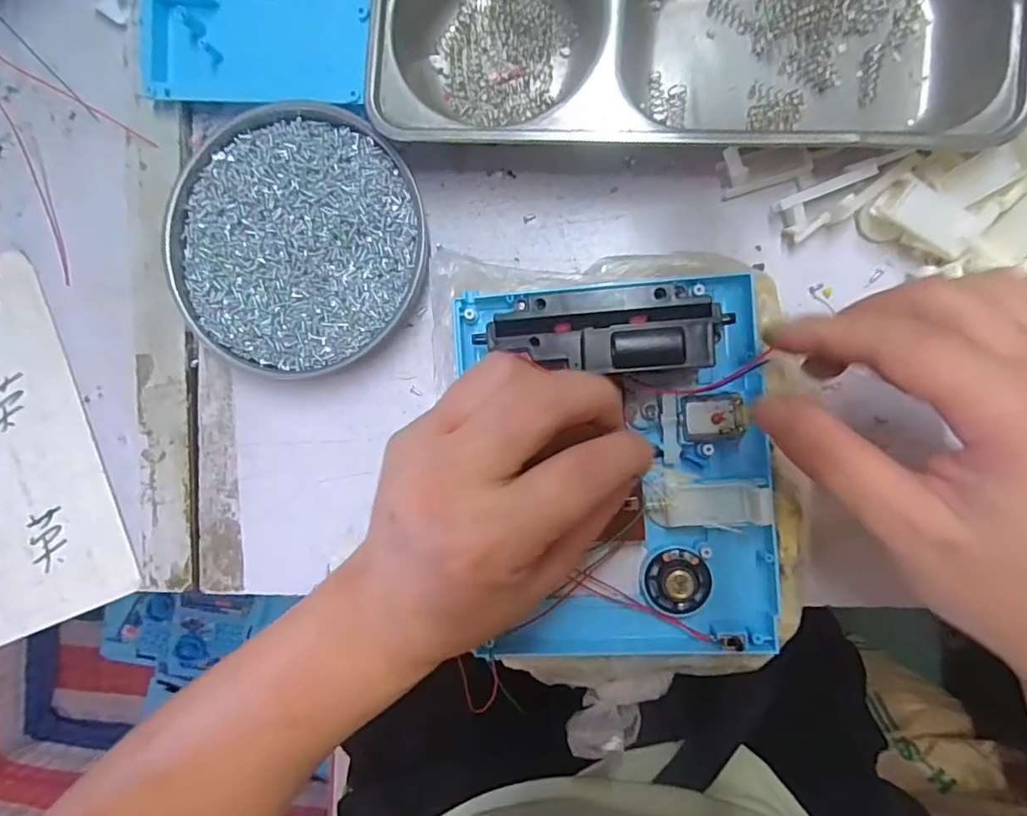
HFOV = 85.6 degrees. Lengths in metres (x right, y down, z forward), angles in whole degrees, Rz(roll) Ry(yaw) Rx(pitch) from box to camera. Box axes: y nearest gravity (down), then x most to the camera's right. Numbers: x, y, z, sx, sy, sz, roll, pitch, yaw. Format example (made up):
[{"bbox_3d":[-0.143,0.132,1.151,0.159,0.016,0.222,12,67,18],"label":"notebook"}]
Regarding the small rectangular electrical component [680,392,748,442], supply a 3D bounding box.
[{"bbox_3d":[0.085,0.004,0.235,0.026,0.009,0.019,-4,90,8],"label":"small rectangular electrical component"}]

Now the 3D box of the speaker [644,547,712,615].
[{"bbox_3d":[0.073,0.077,0.245,0.027,0.013,0.029,0,91,8],"label":"speaker"}]

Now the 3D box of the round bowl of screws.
[{"bbox_3d":[-0.114,-0.087,0.290,0.134,0.016,0.131,0,91,8],"label":"round bowl of screws"}]

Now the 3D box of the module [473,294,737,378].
[{"bbox_3d":[0.037,-0.030,0.231,0.098,0.028,0.031,0,91,12],"label":"module"}]

